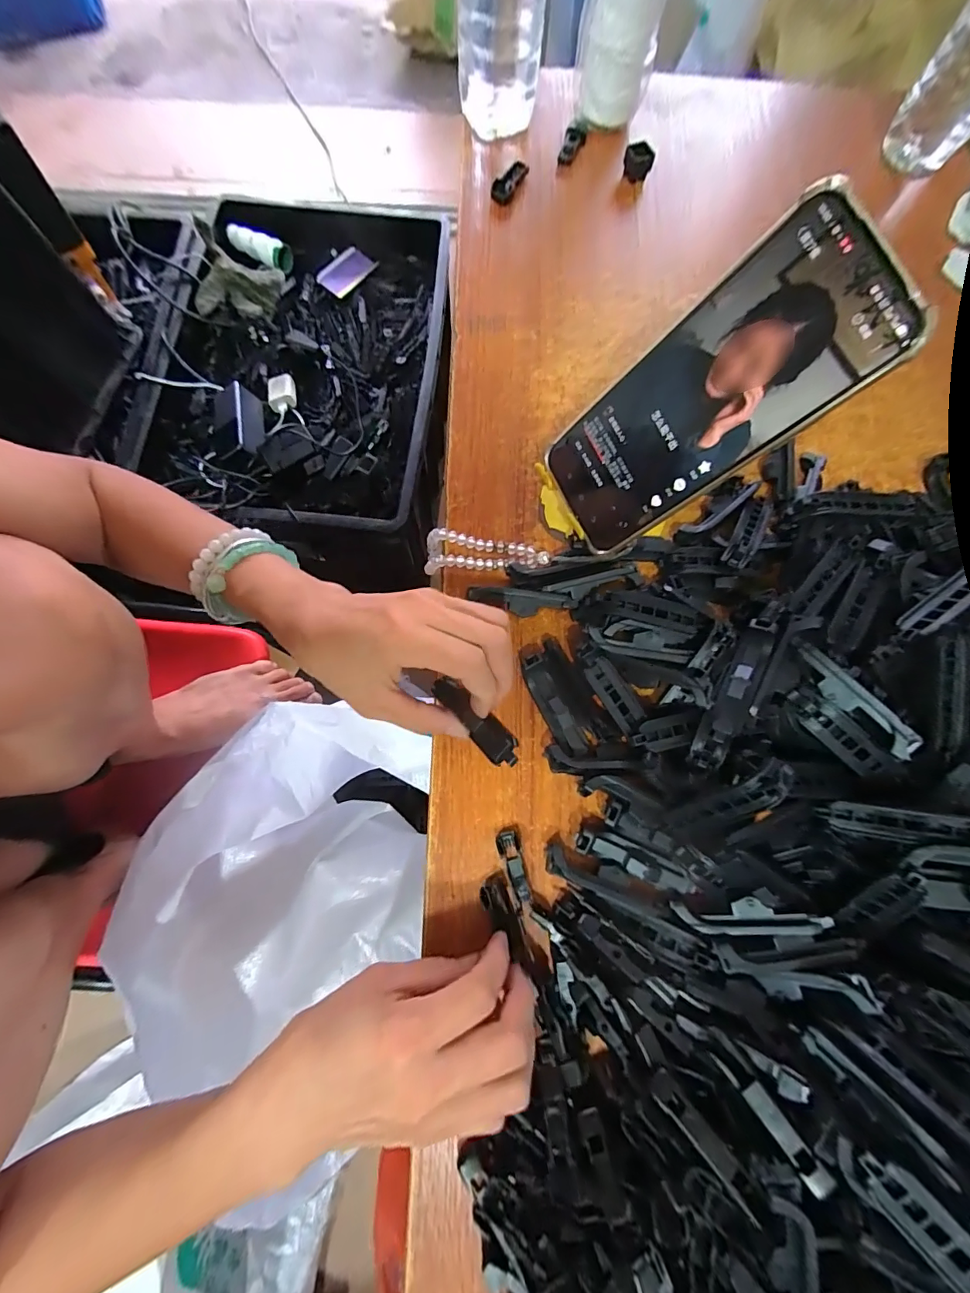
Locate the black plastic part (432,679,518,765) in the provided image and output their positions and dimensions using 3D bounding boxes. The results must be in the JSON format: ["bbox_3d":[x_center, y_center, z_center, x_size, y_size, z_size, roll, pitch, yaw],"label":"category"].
[{"bbox_3d":[-0.007,0.040,0.251,0.016,0.011,0.075,-41,39,-10],"label":"black plastic part"}]

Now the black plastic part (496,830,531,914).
[{"bbox_3d":[0.017,0.134,0.268,0.013,0.005,0.043,-13,78,-4],"label":"black plastic part"}]

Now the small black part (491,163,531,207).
[{"bbox_3d":[0.022,-0.402,0.390,0.013,0.016,0.043,34,79,6],"label":"small black part"}]

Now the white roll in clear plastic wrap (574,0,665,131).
[{"bbox_3d":[0.112,-0.512,0.366,0.064,0.118,0.049,9,77,1],"label":"white roll in clear plastic wrap"}]

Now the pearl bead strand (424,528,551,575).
[{"bbox_3d":[0.000,-0.066,0.312,0.083,0.011,0.029,3,77,-1],"label":"pearl bead strand"}]

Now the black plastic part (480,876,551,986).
[{"bbox_3d":[0.017,0.165,0.258,0.016,0.008,0.060,-32,79,-8],"label":"black plastic part"}]

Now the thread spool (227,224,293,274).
[{"bbox_3d":[-0.385,-0.681,0.770,0.118,0.036,0.046,32,78,6],"label":"thread spool"}]

